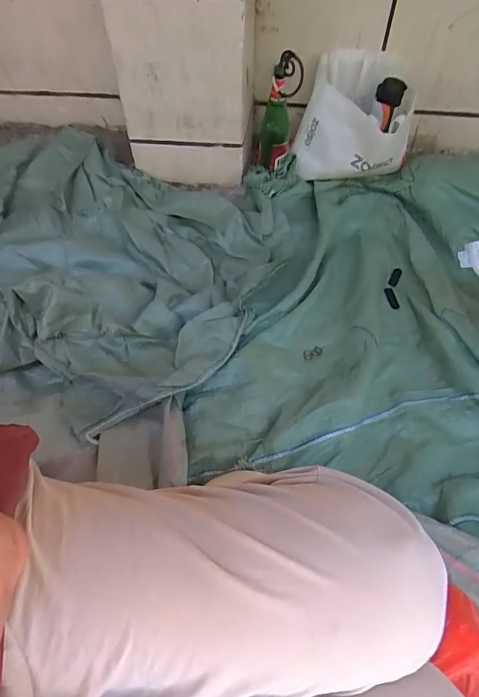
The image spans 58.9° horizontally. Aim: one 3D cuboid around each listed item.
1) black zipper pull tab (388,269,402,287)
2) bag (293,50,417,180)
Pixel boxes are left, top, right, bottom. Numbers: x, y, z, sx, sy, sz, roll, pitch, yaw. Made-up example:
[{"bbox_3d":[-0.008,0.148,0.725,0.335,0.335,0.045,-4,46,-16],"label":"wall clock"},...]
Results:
[{"bbox_3d":[0.352,-0.161,0.963,0.021,0.008,0.058,35,61,-5],"label":"black zipper pull tab"},{"bbox_3d":[0.306,-0.592,1.100,0.265,0.215,0.319,15,55,12],"label":"bag"}]

